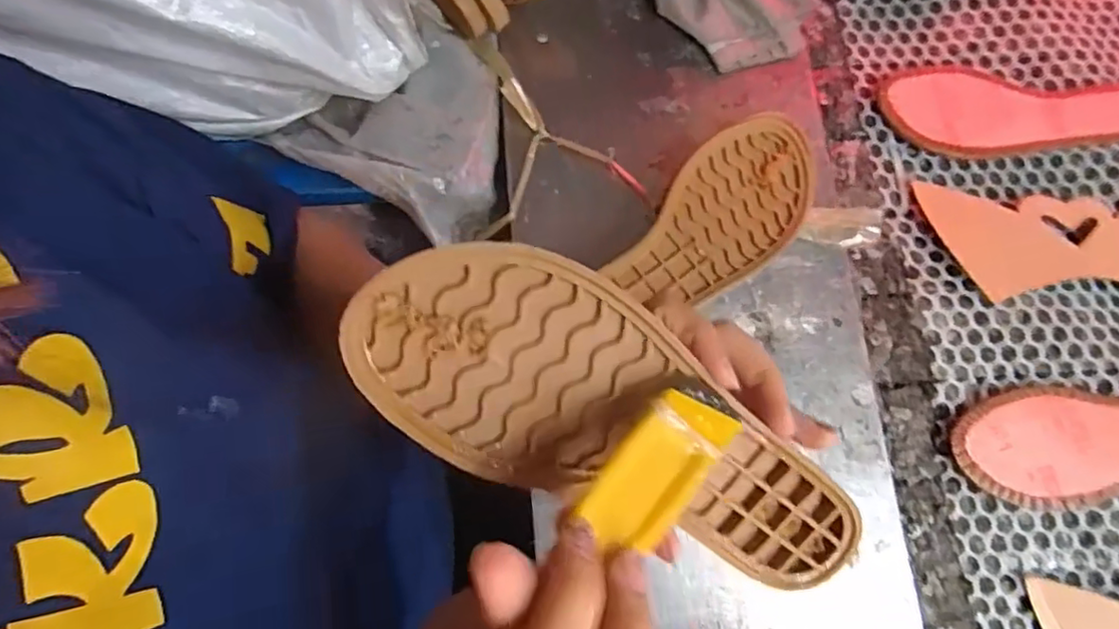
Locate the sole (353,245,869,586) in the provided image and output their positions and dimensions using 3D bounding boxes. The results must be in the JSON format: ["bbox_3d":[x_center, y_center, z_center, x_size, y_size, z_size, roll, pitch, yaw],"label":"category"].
[{"bbox_3d":[0.032,0.043,0.242,0.225,0.010,0.079,28,94,-16],"label":"sole"}]

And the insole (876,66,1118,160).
[{"bbox_3d":[0.363,-0.160,0.484,0.209,0.027,0.074,6,73,-1],"label":"insole"}]

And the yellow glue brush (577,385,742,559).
[{"bbox_3d":[0.038,0.052,0.219,0.078,0.009,0.032,-35,78,-34],"label":"yellow glue brush"}]

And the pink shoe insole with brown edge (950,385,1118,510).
[{"bbox_3d":[0.381,0.086,0.416,0.215,0.042,0.079,-3,76,-5],"label":"pink shoe insole with brown edge"}]

